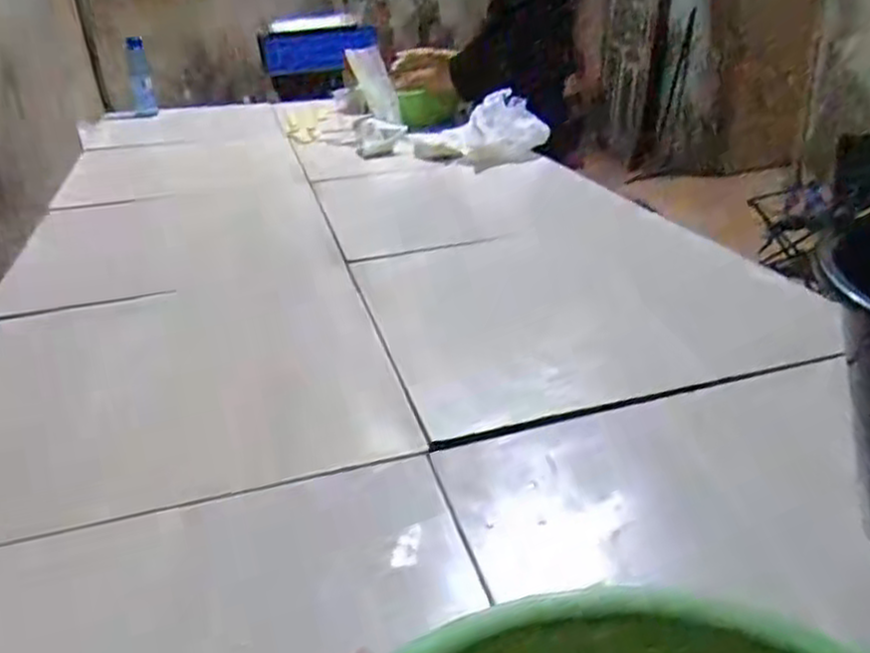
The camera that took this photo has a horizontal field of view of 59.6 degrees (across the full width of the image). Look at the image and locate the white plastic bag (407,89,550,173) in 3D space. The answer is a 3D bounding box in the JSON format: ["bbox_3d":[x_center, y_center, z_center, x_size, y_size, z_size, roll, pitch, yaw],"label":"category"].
[{"bbox_3d":[0.100,-0.419,1.652,0.291,0.129,0.104,-5,27,-1],"label":"white plastic bag"}]

